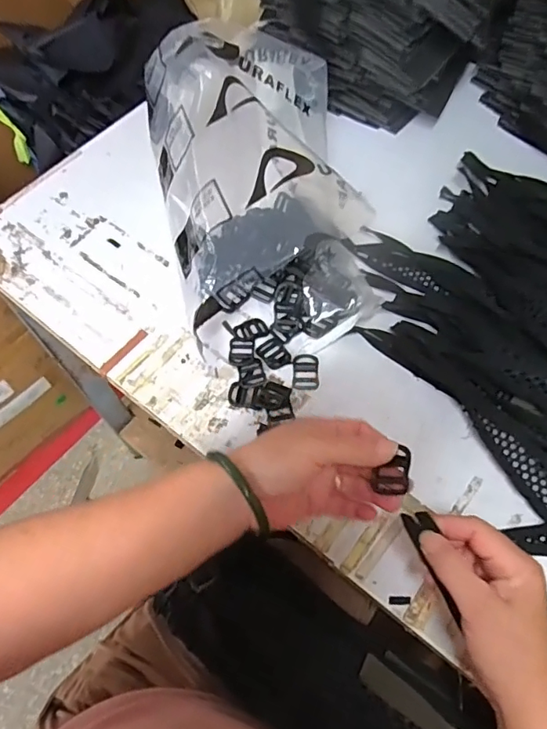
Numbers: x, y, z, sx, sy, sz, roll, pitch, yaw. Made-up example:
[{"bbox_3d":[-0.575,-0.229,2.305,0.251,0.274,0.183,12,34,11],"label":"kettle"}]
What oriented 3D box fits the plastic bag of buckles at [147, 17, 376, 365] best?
[{"bbox_3d":[-0.005,-0.187,0.543,0.208,0.178,0.310,-13,64,-6],"label":"plastic bag of buckles"}]

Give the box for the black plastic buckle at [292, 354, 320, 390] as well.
[{"bbox_3d":[0.034,0.007,0.535,0.027,0.004,0.038,1,63,1],"label":"black plastic buckle"}]

